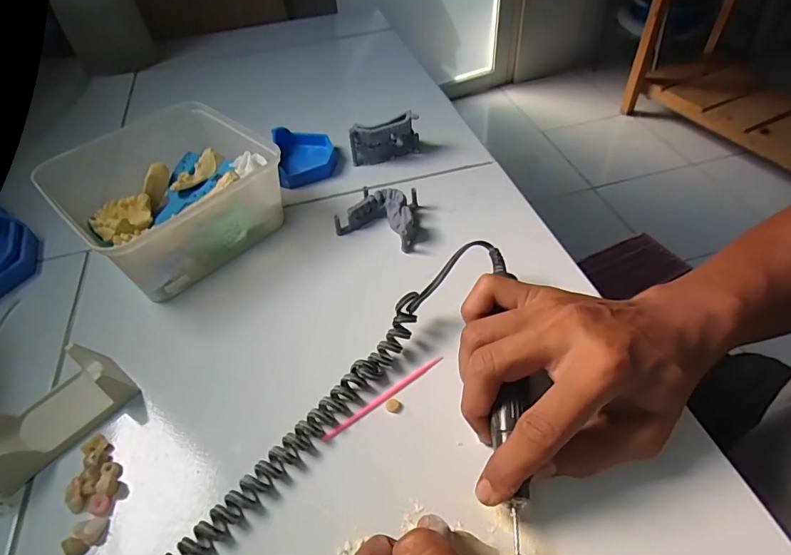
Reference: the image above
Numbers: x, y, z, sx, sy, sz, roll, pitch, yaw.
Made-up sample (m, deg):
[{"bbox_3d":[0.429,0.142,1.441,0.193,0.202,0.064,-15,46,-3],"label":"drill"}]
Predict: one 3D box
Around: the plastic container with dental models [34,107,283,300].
[{"bbox_3d":[-0.210,-0.078,0.427,0.181,0.069,0.162,31,56,28],"label":"plastic container with dental models"}]

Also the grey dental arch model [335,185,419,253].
[{"bbox_3d":[-0.009,-0.058,0.422,0.068,0.027,0.060,17,51,19],"label":"grey dental arch model"}]

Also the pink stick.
[{"bbox_3d":[-0.006,0.078,0.308,0.094,0.004,0.006,-30,52,-22],"label":"pink stick"}]

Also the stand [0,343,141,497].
[{"bbox_3d":[-0.222,0.087,0.299,0.049,0.032,0.090,26,54,25],"label":"stand"}]

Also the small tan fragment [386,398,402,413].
[{"bbox_3d":[-0.001,0.083,0.303,0.011,0.004,0.009,8,48,11],"label":"small tan fragment"}]

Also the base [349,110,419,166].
[{"bbox_3d":[-0.010,-0.144,0.489,0.072,0.047,0.016,-15,48,-9],"label":"base"}]

